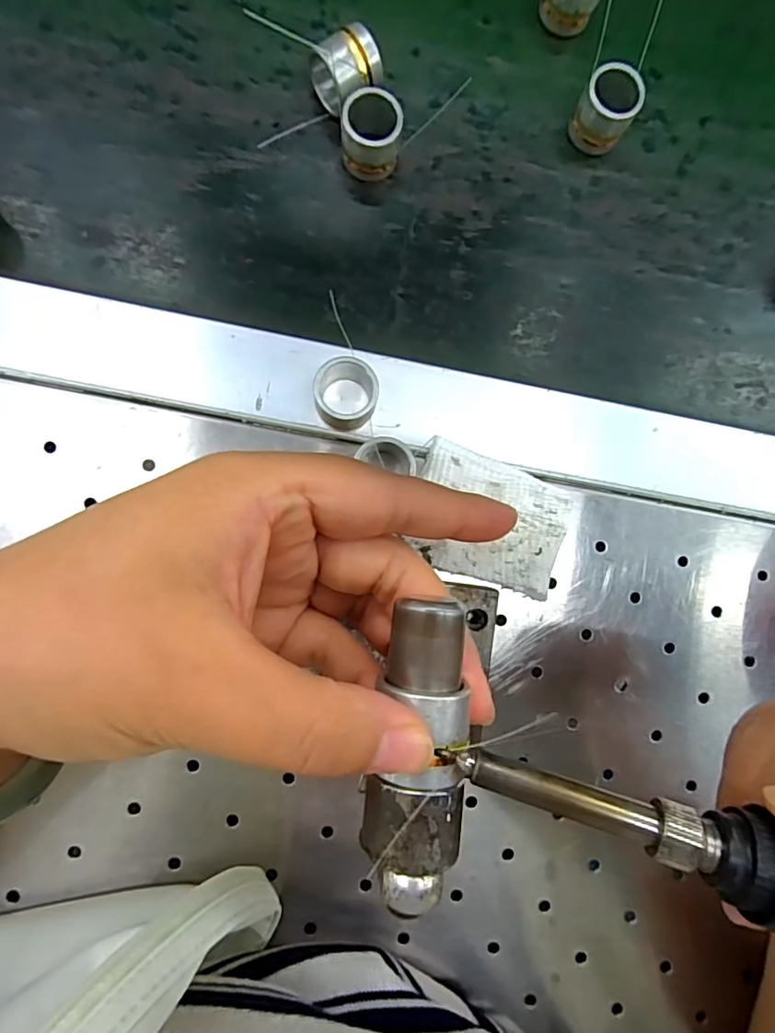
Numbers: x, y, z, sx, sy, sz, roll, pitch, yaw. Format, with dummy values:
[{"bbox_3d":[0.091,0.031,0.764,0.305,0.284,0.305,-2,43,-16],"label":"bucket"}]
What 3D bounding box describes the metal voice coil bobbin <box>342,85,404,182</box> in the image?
[{"bbox_3d":[-0.007,-0.162,0.228,0.024,0.027,0.022,6,85,-5],"label":"metal voice coil bobbin"}]

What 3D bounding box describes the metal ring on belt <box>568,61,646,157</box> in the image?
[{"bbox_3d":[0.097,-0.182,0.238,0.024,0.025,0.021,36,83,-2],"label":"metal ring on belt"}]

